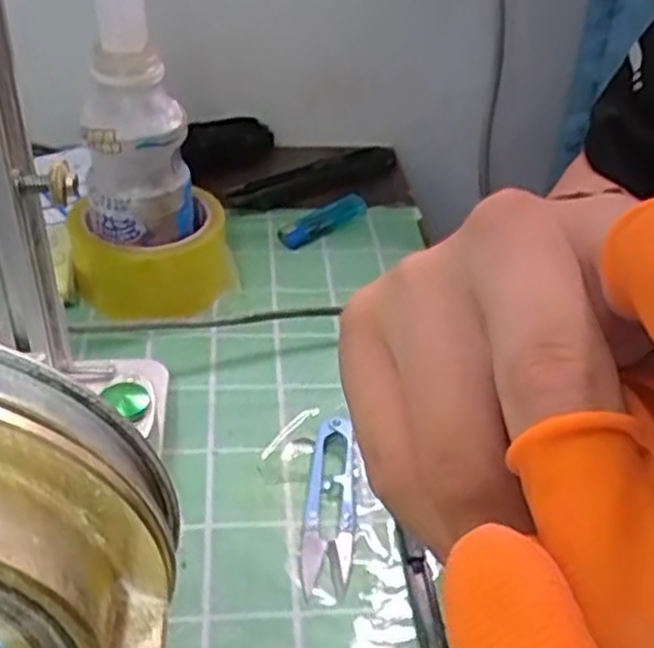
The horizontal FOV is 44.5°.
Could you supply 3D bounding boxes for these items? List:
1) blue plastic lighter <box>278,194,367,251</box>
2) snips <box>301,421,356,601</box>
[{"bbox_3d":[-0.002,-0.078,0.602,0.020,0.013,0.089,29,45,31],"label":"blue plastic lighter"},{"bbox_3d":[0.003,0.085,0.389,0.024,0.010,0.100,5,37,4],"label":"snips"}]

